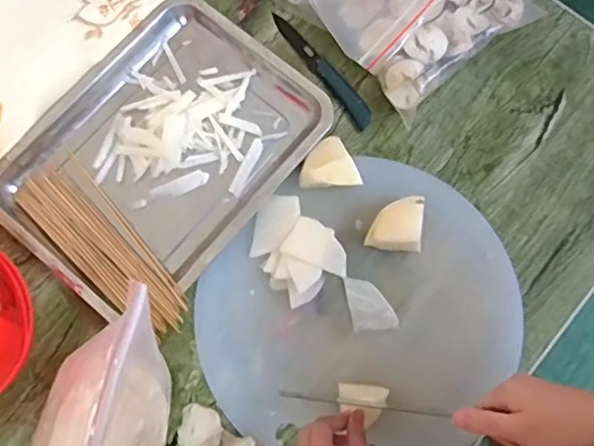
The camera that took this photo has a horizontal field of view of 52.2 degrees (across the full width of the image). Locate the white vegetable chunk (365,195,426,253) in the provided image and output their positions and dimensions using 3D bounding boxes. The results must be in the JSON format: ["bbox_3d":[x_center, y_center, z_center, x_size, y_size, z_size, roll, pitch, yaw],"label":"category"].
[{"bbox_3d":[0.107,0.005,0.667,0.061,0.047,0.054,-4,76,-1],"label":"white vegetable chunk"}]

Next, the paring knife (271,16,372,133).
[{"bbox_3d":[0.031,-0.191,0.741,0.024,0.010,0.184,-35,78,-8],"label":"paring knife"}]

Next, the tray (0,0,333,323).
[{"bbox_3d":[-0.161,-0.086,0.704,0.269,0.022,0.351,40,79,10],"label":"tray"}]

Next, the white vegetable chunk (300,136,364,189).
[{"bbox_3d":[0.032,-0.059,0.683,0.059,0.042,0.065,-23,77,-6],"label":"white vegetable chunk"}]

